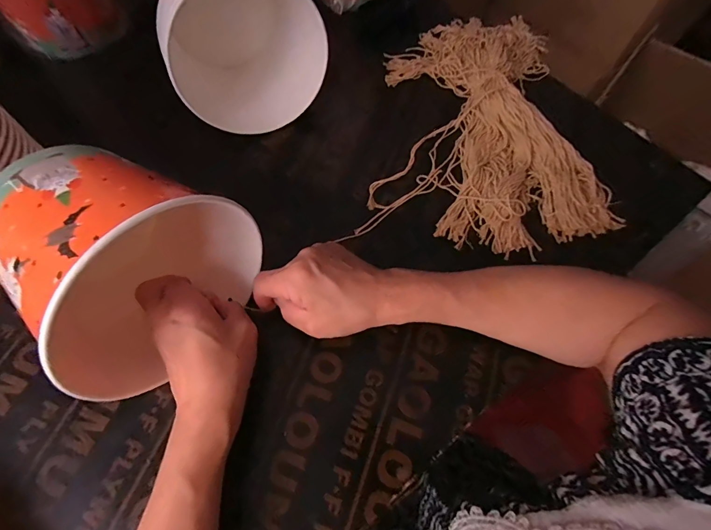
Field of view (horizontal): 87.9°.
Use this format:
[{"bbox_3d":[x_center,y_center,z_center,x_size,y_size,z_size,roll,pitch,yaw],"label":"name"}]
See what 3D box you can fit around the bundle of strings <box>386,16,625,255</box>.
[{"bbox_3d":[0.167,-0.196,0.462,0.213,0.038,0.380,-1,63,-2],"label":"bundle of strings"}]

